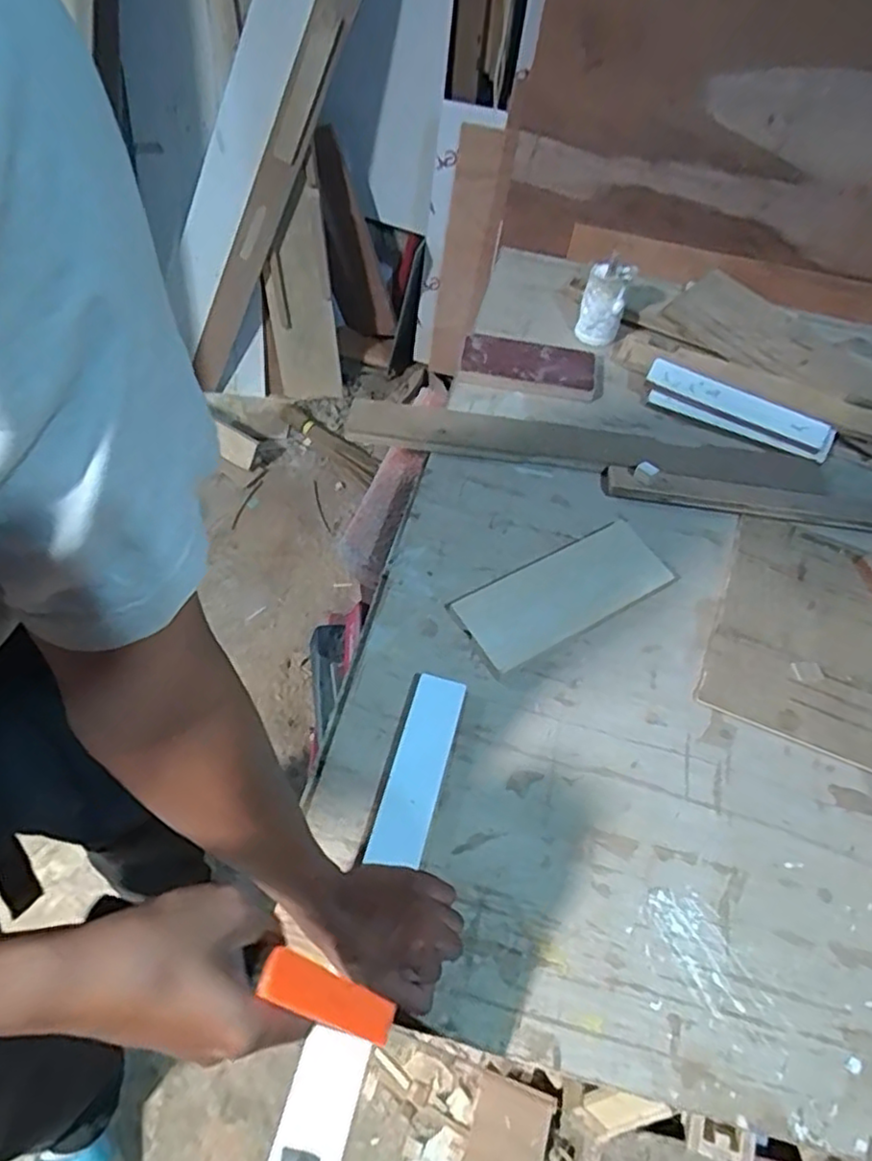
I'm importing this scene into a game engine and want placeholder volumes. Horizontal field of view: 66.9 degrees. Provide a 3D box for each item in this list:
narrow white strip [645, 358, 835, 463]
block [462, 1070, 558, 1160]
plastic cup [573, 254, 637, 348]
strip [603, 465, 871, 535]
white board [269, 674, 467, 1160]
[{"bbox_3d":[0.412,-0.232,0.903,0.255,0.056,0.020,22,32,6],"label":"narrow white strip"},{"bbox_3d":[0.109,0.834,0.990,0.111,0.026,0.127,8,42,24],"label":"block"},{"bbox_3d":[0.240,-0.397,0.956,0.063,0.107,0.066,2,58,-3],"label":"plastic cup"},{"bbox_3d":[0.431,-0.095,0.837,0.431,0.016,0.044,9,58,1],"label":"strip"},{"bbox_3d":[-0.044,0.256,0.555,0.048,0.015,0.386,15,56,5],"label":"white board"}]

